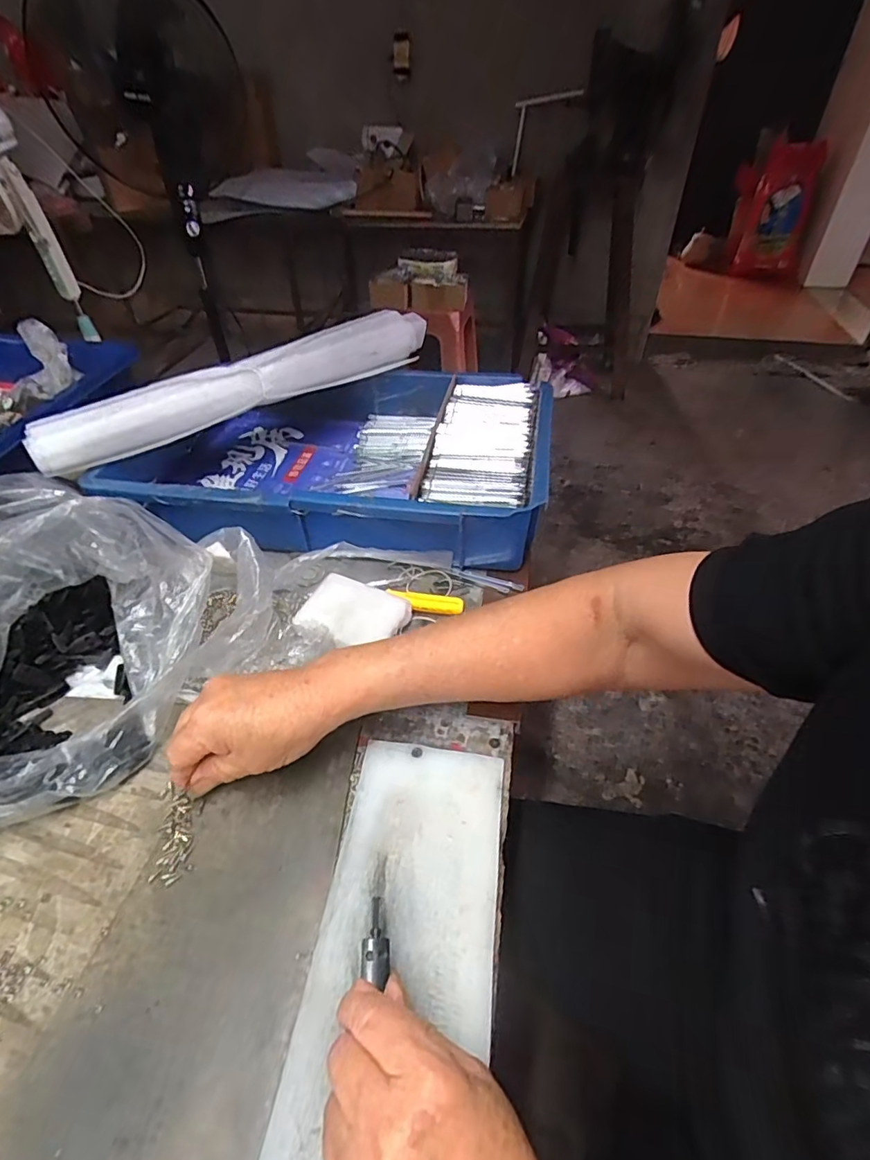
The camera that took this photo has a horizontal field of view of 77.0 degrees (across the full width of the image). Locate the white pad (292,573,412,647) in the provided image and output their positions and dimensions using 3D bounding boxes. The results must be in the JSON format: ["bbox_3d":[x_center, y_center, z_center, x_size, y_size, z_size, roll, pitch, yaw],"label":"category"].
[{"bbox_3d":[-0.067,0.026,0.454,0.077,0.019,0.064,18,45,19],"label":"white pad"}]

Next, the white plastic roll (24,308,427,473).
[{"bbox_3d":[-0.191,-0.212,0.587,0.431,0.057,0.044,-26,48,-26],"label":"white plastic roll"}]

